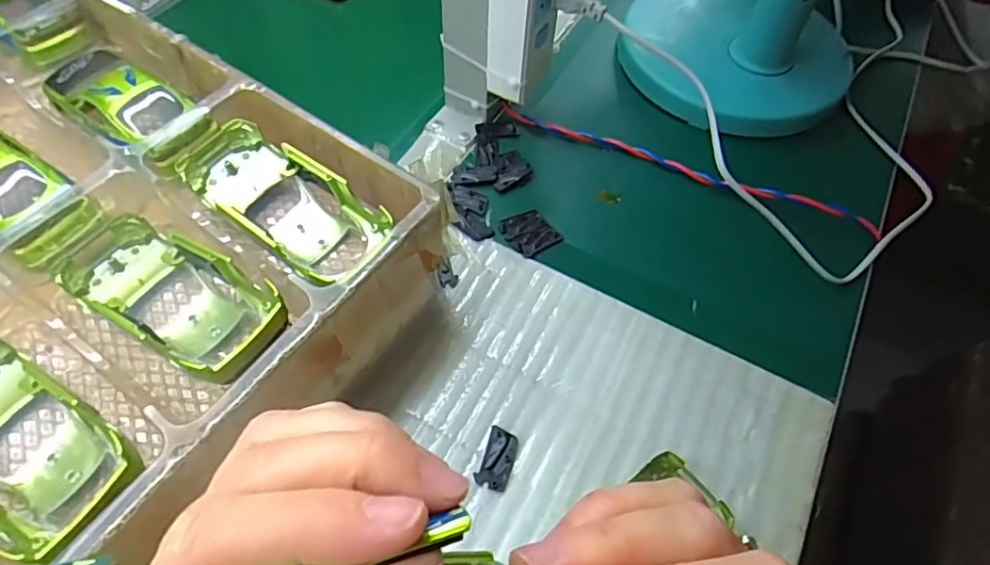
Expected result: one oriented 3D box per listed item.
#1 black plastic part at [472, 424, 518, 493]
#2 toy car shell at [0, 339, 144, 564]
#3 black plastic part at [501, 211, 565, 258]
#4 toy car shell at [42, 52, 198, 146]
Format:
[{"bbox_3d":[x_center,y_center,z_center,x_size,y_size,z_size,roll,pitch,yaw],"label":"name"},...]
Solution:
[{"bbox_3d":[0.002,0.098,0.327,0.018,0.004,0.033,20,59,10],"label":"black plastic part"},{"bbox_3d":[-0.219,0.070,0.257,0.106,0.029,0.058,29,61,15],"label":"toy car shell"},{"bbox_3d":[0.024,-0.036,0.414,0.033,0.004,0.036,-27,63,-19],"label":"black plastic part"},{"bbox_3d":[-0.233,-0.114,0.359,0.110,0.026,0.048,35,62,18],"label":"toy car shell"}]

